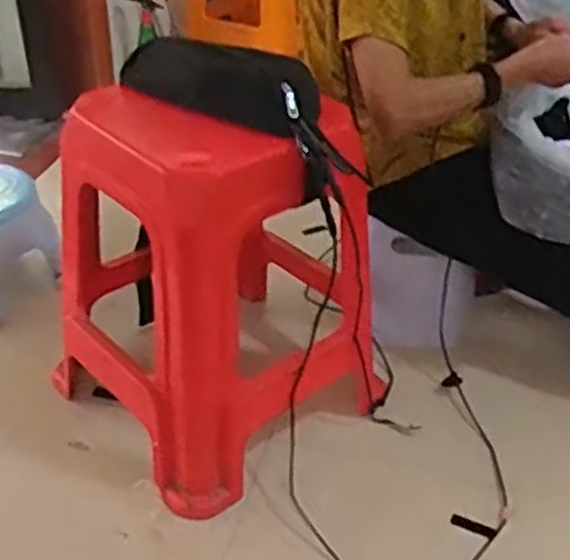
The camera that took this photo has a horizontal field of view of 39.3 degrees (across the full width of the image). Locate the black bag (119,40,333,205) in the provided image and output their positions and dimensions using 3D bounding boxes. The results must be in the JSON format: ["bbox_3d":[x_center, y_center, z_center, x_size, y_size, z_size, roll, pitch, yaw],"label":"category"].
[{"bbox_3d":[-0.097,-0.252,1.015,0.283,0.117,0.074,15,38,17],"label":"black bag"}]

